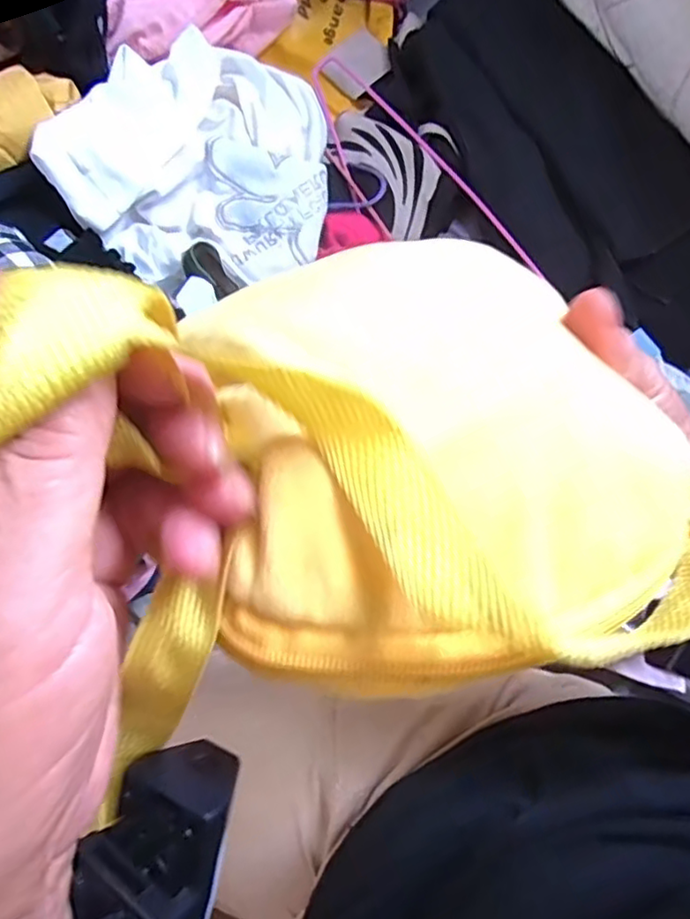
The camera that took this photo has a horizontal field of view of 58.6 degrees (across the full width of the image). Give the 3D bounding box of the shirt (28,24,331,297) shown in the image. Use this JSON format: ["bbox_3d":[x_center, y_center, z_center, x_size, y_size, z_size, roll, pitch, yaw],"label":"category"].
[{"bbox_3d":[-0.130,-0.308,0.606,0.243,0.085,0.266,0,72,-1],"label":"shirt"}]

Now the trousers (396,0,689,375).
[{"bbox_3d":[0.261,-0.321,0.638,0.249,0.048,0.524,-36,77,-12],"label":"trousers"}]

